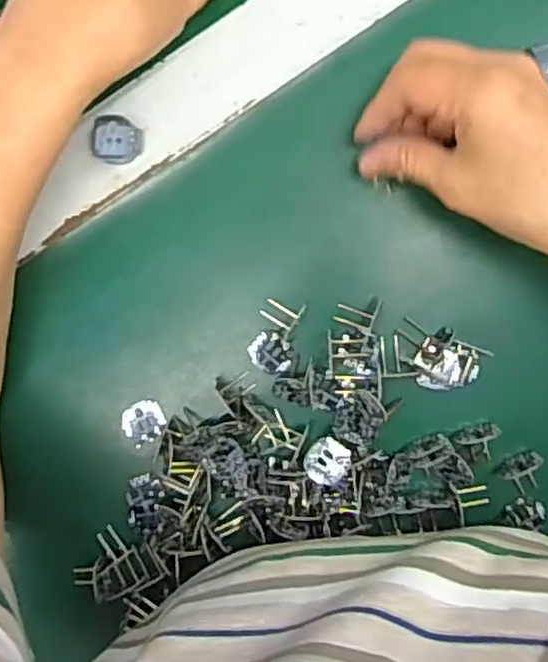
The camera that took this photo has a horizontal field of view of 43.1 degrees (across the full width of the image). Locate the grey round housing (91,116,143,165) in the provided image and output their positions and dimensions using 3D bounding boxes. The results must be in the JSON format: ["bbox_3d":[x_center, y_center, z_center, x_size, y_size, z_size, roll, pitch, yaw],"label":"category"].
[{"bbox_3d":[-0.088,-0.106,0.387,0.027,0.007,0.025,0,95,3],"label":"grey round housing"}]

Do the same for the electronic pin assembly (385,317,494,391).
[{"bbox_3d":[0.092,0.016,0.385,0.048,0.009,0.034,18,96,1],"label":"electronic pin assembly"}]

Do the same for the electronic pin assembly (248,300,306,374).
[{"bbox_3d":[0.001,0.004,0.392,0.025,0.009,0.039,16,96,1],"label":"electronic pin assembly"}]

